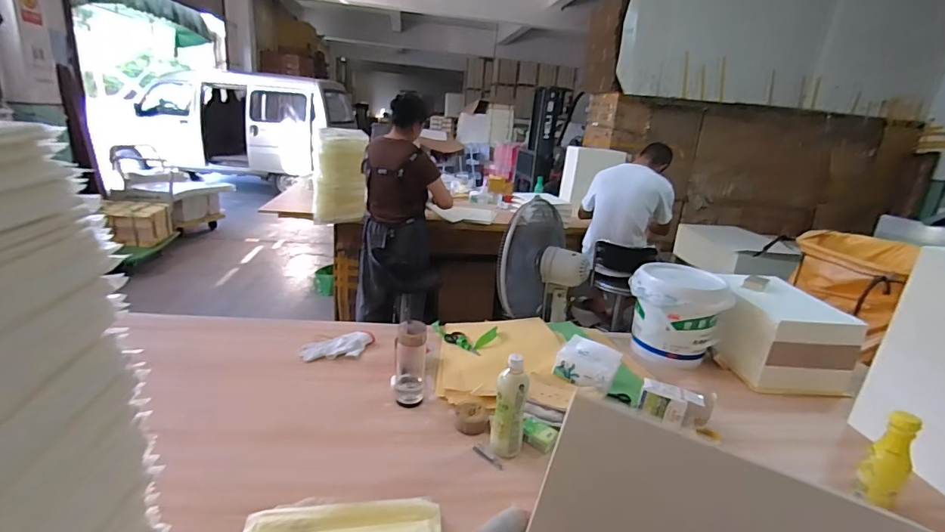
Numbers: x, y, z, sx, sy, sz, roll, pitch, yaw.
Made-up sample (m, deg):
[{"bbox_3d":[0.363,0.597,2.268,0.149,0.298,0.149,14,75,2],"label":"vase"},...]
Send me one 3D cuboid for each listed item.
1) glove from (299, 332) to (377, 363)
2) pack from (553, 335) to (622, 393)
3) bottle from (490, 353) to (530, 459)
[{"bbox_3d":[-0.373,0.227,1.286,0.200,0.026,0.104,-7,22,-31],"label":"glove"},{"bbox_3d":[0.298,0.253,1.187,0.149,0.120,0.049,18,-19,25],"label":"pack"},{"bbox_3d":[0.074,0.289,0.913,0.064,0.201,0.069,7,19,6],"label":"bottle"}]

